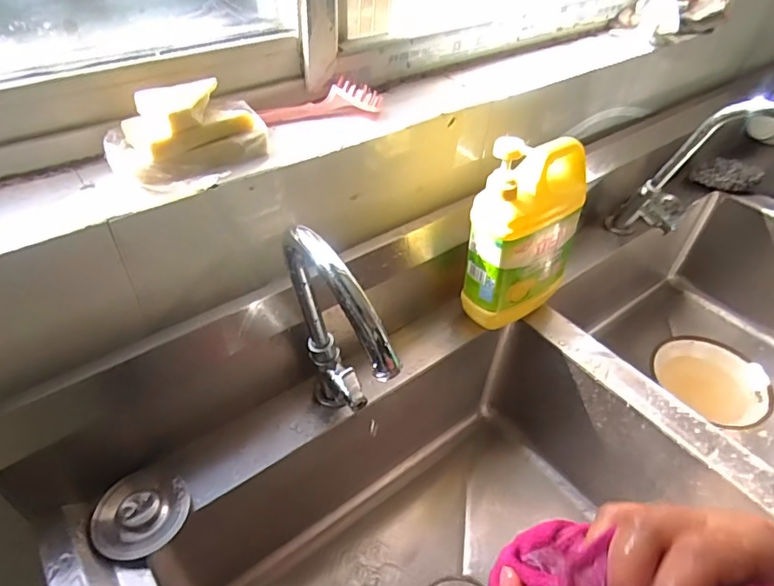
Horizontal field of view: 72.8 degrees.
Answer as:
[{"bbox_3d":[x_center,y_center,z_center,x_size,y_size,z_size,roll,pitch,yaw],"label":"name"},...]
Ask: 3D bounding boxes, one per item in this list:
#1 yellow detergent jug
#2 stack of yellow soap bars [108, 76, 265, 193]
[{"bbox_3d":[0.166,-0.079,0.627,0.086,0.220,0.139,35,52,28],"label":"yellow detergent jug"},{"bbox_3d":[-0.175,-0.143,0.474,0.141,0.058,0.087,-29,53,-30],"label":"stack of yellow soap bars"}]

